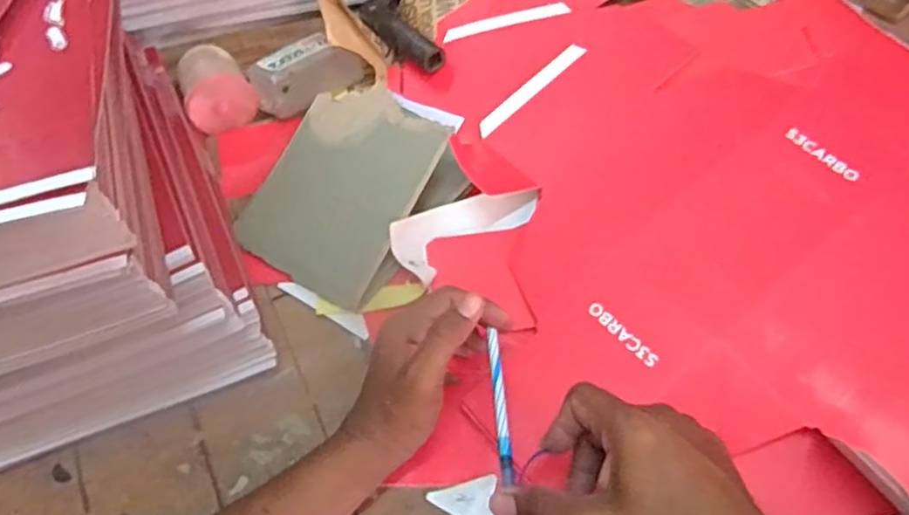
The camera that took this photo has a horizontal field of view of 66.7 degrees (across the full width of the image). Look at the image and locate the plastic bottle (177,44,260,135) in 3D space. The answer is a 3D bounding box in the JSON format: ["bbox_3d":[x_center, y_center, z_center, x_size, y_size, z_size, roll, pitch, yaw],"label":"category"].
[{"bbox_3d":[-0.230,-0.164,0.669,0.065,0.051,0.070,-18,55,-16],"label":"plastic bottle"}]

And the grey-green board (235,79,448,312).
[{"bbox_3d":[-0.095,-0.060,0.583,0.130,0.009,0.173,26,81,17],"label":"grey-green board"}]

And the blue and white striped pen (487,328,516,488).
[{"bbox_3d":[0.029,0.094,0.439,0.008,0.006,0.104,-1,47,-4],"label":"blue and white striped pen"}]

